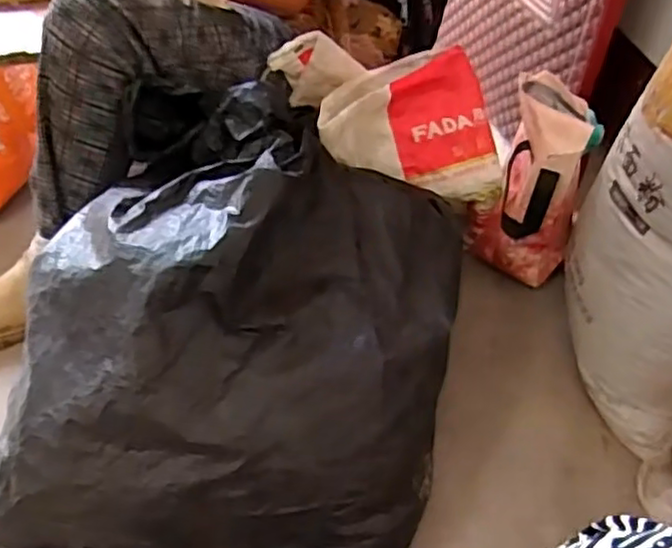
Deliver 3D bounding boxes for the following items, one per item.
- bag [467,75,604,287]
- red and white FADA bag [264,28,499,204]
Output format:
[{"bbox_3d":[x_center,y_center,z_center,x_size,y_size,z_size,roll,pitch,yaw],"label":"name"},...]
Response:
[{"bbox_3d":[0.289,-0.132,0.988,0.143,0.279,0.213,14,49,10],"label":"bag"},{"bbox_3d":[0.073,-0.197,0.919,0.295,0.175,0.126,-5,48,-7],"label":"red and white FADA bag"}]

